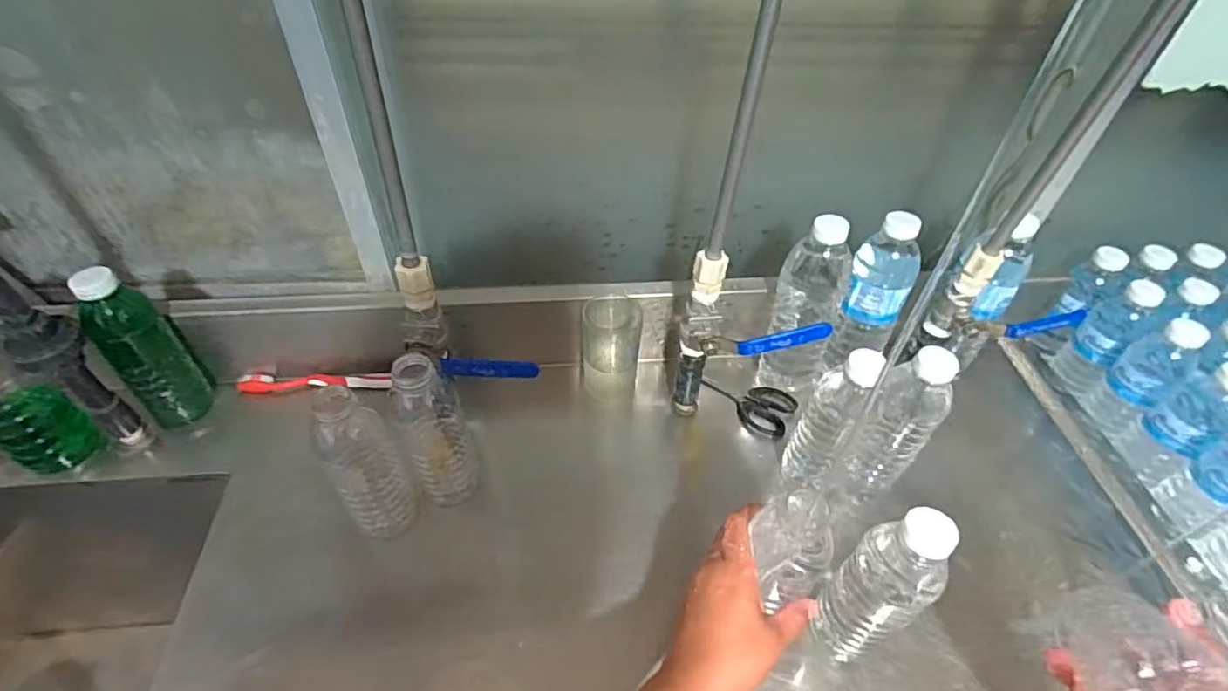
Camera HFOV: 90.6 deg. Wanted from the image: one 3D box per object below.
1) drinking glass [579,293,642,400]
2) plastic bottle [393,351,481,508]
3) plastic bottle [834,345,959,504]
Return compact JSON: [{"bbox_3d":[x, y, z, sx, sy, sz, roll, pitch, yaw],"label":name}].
[{"bbox_3d":[-0.003,0.003,0.643,0.060,0.108,0.061,2,46,-2],"label":"drinking glass"},{"bbox_3d":[-0.156,0.072,0.539,0.056,0.173,0.054,-12,49,-15],"label":"plastic bottle"},{"bbox_3d":[0.246,0.082,0.540,0.051,0.179,0.051,34,53,25],"label":"plastic bottle"}]

